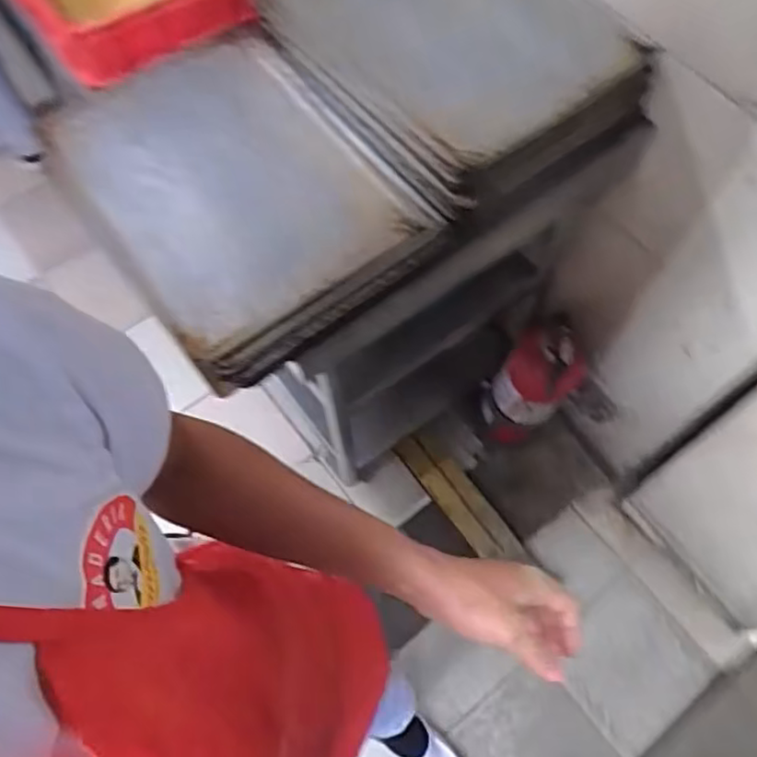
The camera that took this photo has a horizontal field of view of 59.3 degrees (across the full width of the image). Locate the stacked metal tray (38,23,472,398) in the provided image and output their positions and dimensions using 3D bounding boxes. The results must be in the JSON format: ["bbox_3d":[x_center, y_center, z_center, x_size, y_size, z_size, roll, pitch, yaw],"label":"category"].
[{"bbox_3d":[-0.186,-0.259,0.888,0.376,0.093,0.493,-35,67,-17],"label":"stacked metal tray"}]

